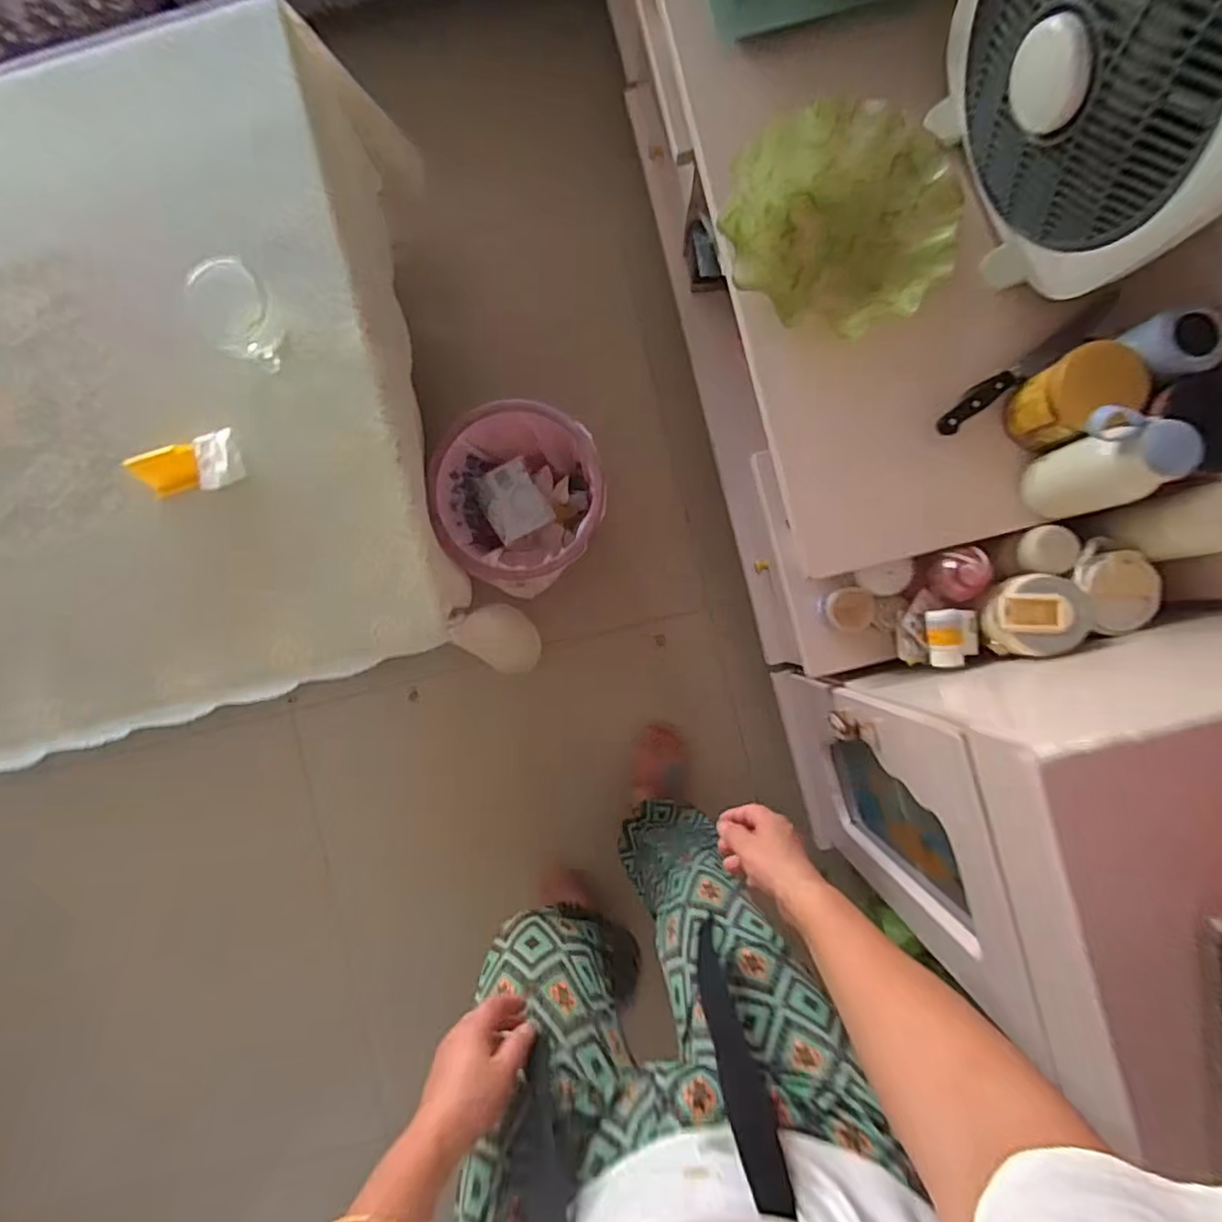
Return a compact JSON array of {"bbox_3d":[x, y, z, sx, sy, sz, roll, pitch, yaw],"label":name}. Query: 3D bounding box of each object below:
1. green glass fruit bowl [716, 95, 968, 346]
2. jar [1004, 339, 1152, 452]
[{"bbox_3d":[0.240,-0.408,0.684,0.229,0.077,0.205,37,90,0],"label":"green glass fruit bowl"},{"bbox_3d":[0.458,-0.212,0.637,0.070,0.113,0.074,0,90,0],"label":"jar"}]

